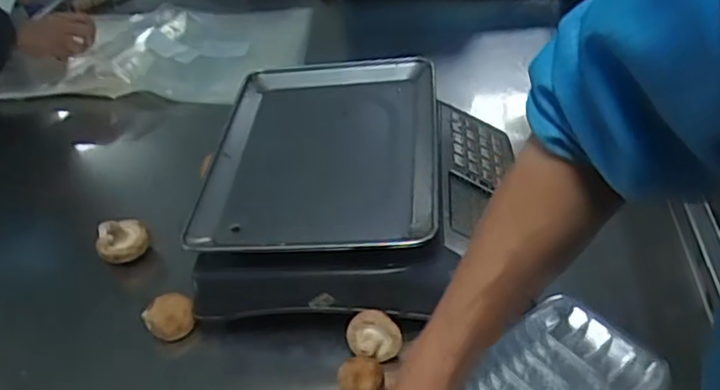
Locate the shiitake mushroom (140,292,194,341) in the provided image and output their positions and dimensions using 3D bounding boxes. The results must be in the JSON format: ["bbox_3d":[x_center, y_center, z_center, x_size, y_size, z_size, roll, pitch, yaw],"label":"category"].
[{"bbox_3d":[-0.191,0.126,0.661,0.050,0.040,0.039,-23,41,-17],"label":"shiitake mushroom"}]

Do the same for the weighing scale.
[{"bbox_3d":[-0.003,-0.013,0.724,0.304,0.127,0.327,-1,39,9],"label":"weighing scale"}]

